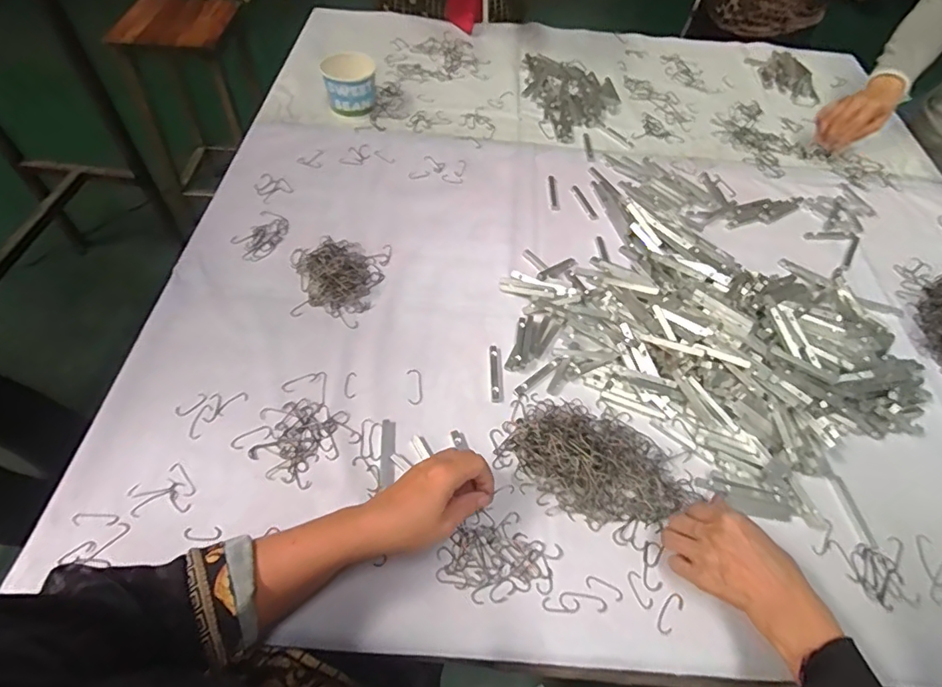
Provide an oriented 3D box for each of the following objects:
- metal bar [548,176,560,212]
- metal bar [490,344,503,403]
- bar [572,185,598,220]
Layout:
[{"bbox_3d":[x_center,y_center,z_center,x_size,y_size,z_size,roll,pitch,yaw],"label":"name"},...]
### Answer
[{"bbox_3d":[0.132,-0.240,0.818,0.014,0.004,0.085,2,54,-2],"label":"metal bar"},{"bbox_3d":[0.029,0.035,0.610,0.012,0.004,0.077,1,54,-3],"label":"metal bar"},{"bbox_3d":[0.174,-0.216,0.791,0.013,0.004,0.079,-13,56,-13],"label":"bar"}]

